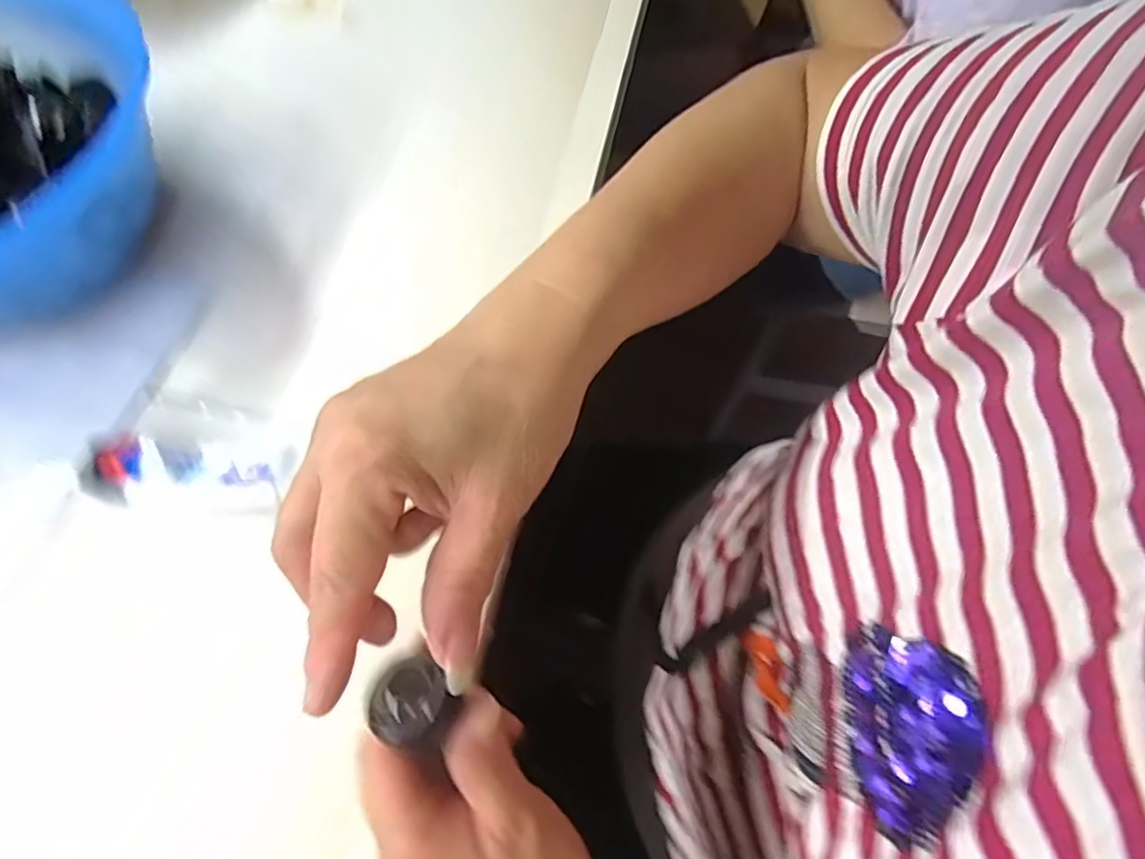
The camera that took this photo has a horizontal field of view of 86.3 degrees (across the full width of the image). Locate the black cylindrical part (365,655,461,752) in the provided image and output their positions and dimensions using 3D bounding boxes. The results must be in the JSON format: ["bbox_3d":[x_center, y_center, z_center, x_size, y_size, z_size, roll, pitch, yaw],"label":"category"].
[{"bbox_3d":[-0.051,0.087,0.196,0.025,0.014,0.024,1,67,-1],"label":"black cylindrical part"}]

